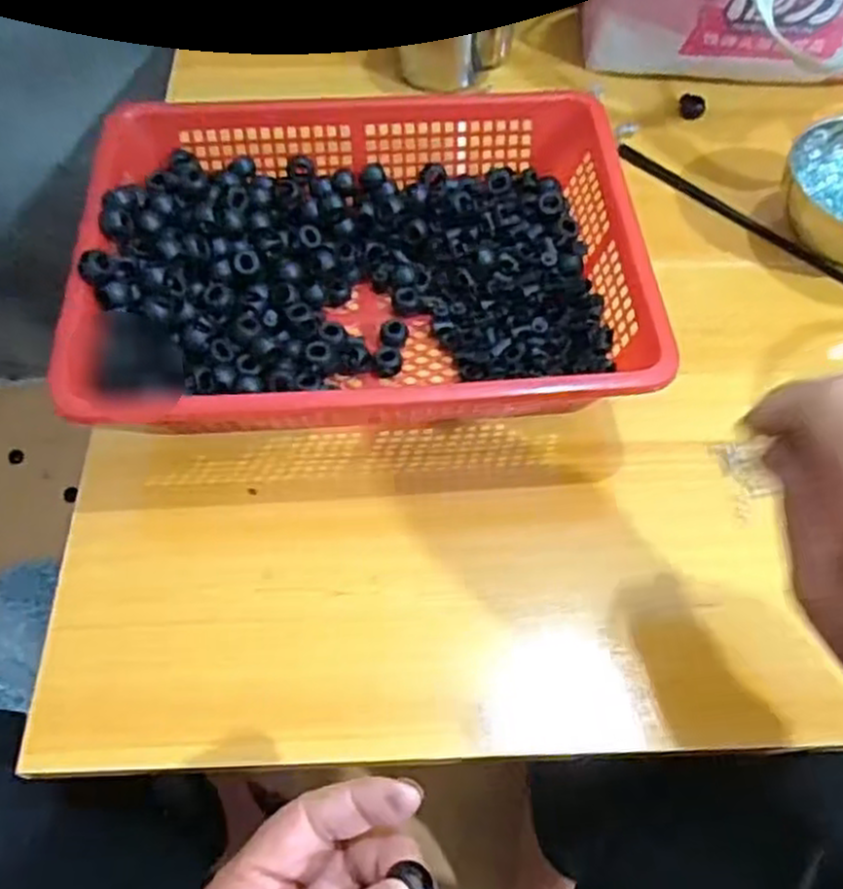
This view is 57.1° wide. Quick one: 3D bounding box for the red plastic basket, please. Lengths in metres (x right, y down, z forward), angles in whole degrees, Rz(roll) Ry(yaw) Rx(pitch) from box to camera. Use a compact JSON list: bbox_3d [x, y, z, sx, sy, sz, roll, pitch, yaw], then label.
[{"bbox_3d":[-0.034,-0.104,0.447,0.299,0.075,0.217,0,60,-4],"label":"red plastic basket"}]

